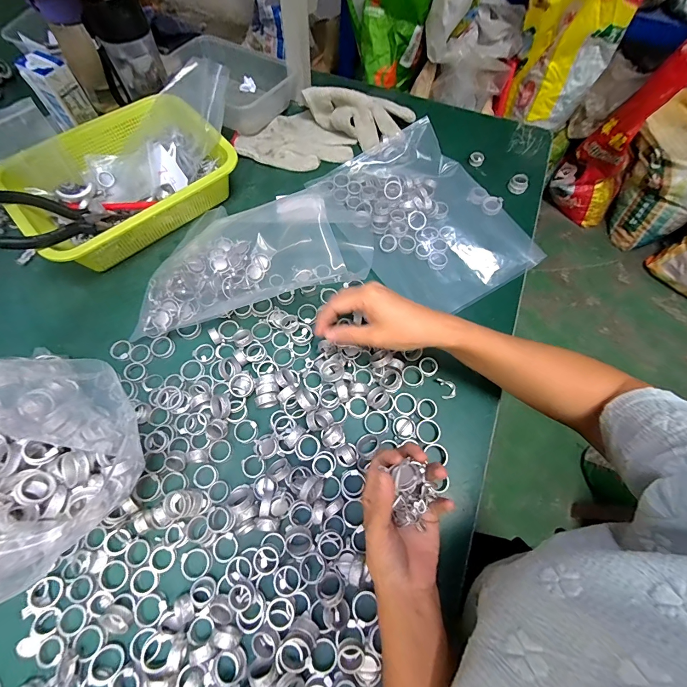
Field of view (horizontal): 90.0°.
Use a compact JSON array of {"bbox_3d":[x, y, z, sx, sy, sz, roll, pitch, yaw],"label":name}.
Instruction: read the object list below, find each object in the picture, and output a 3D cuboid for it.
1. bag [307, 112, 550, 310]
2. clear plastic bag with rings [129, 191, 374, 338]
[{"bbox_3d":[0.113,-0.191,0.502,0.215,0.028,0.300,-30,71,-14],"label":"bag"},{"bbox_3d":[-0.125,-0.130,0.471,0.303,0.024,0.169,-17,69,-9],"label":"clear plastic bag with rings"}]

